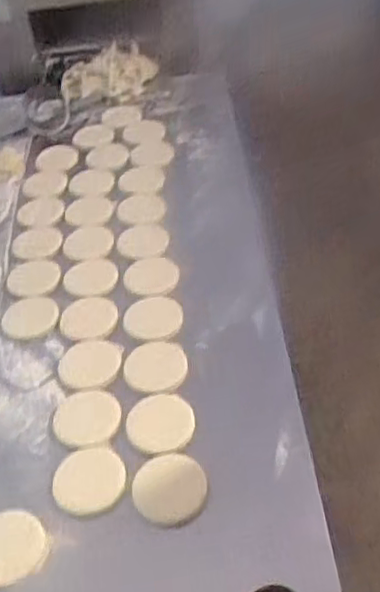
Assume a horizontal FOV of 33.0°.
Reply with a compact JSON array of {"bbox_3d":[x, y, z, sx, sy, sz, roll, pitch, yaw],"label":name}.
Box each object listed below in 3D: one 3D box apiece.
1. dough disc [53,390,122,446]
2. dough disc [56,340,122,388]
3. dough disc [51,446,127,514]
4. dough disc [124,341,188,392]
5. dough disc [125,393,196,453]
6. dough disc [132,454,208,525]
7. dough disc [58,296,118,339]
[{"bbox_3d":[-0.148,0.172,0.920,0.094,0.016,0.086,-3,45,3],"label":"dough disc"},{"bbox_3d":[-0.153,0.104,0.993,0.082,0.015,0.101,19,51,24],"label":"dough disc"},{"bbox_3d":[-0.135,0.243,0.855,0.094,0.008,0.088,-3,45,3],"label":"dough disc"},{"bbox_3d":[-0.052,0.109,0.995,0.098,0.005,0.086,-7,52,-16],"label":"dough disc"},{"bbox_3d":[-0.042,0.181,0.919,0.095,0.007,0.097,-3,45,3],"label":"dough disc"},{"bbox_3d":[-0.027,0.249,0.840,0.094,0.006,0.096,-3,45,3],"label":"dough disc"},{"bbox_3d":[-0.168,0.036,1.073,0.090,0.009,0.101,22,52,25],"label":"dough disc"}]

